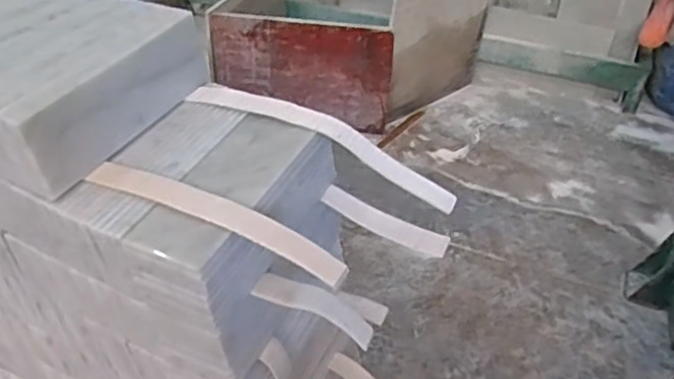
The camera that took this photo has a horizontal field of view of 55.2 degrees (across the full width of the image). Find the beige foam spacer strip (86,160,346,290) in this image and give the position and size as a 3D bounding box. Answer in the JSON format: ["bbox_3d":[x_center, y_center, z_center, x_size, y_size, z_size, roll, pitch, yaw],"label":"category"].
[{"bbox_3d":[-0.140,0.034,0.740,0.321,0.051,0.041,16,42,20],"label":"beige foam spacer strip"}]

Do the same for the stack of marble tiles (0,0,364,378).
[{"bbox_3d":[-0.453,0.071,1.067,1.096,0.727,0.317,16,42,20],"label":"stack of marble tiles"}]

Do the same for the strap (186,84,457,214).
[{"bbox_3d":[-0.016,-0.071,0.862,0.388,0.058,0.043,26,43,7],"label":"strap"}]

